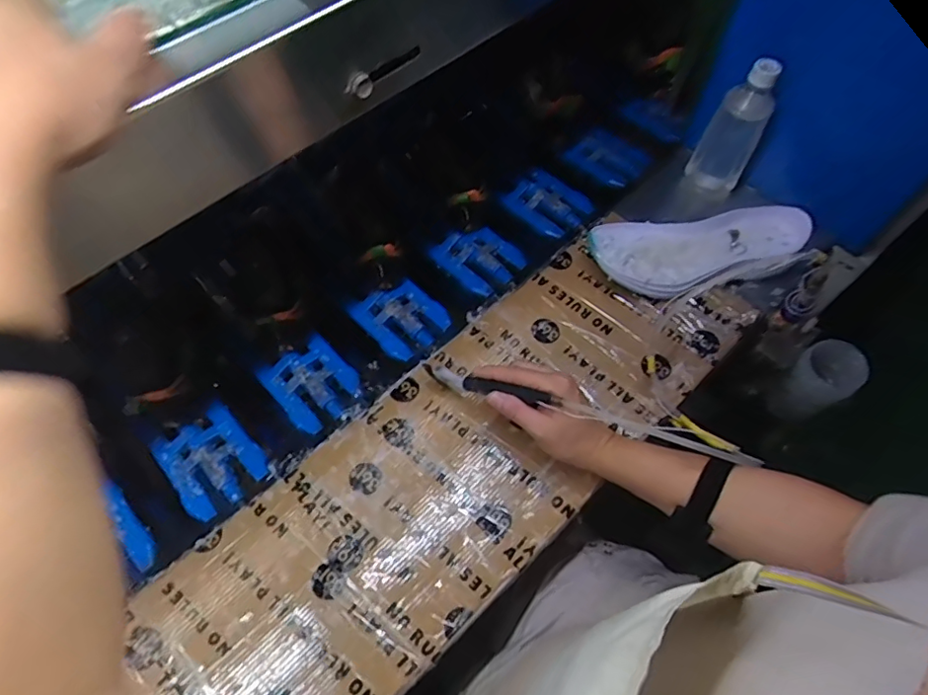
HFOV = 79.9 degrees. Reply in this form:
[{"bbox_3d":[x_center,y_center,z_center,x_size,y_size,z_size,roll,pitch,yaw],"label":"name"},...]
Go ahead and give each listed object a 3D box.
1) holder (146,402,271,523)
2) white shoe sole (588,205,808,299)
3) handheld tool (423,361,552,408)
[{"bbox_3d":[-0.287,0.127,0.628,0.094,0.015,0.118,-38,69,-17],"label":"holder"},{"bbox_3d":[0.288,-0.109,0.680,0.269,0.047,0.098,-3,61,-1],"label":"white shoe sole"},{"bbox_3d":[0.020,0.037,0.579,0.148,0.025,0.016,8,59,32],"label":"handheld tool"}]

